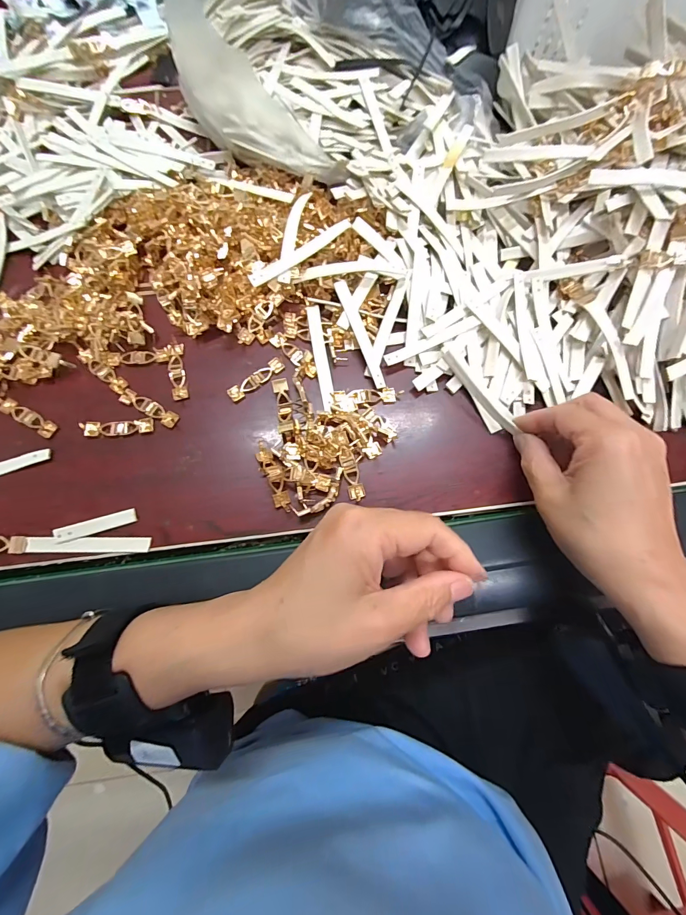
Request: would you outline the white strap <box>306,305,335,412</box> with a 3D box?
[{"bbox_3d":[-0.018,-0.082,0.310,0.011,0.008,0.091,-9,73,-4],"label":"white strap"}]

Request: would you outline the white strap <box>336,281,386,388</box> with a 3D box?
[{"bbox_3d":[0.015,-0.101,0.307,0.010,0.004,0.093,-20,85,-13],"label":"white strap"}]

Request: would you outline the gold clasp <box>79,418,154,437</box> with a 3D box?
[{"bbox_3d":[-0.174,-0.024,0.291,0.051,0.007,0.011,-5,73,-3],"label":"gold clasp"}]

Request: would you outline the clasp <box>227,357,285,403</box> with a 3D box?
[{"bbox_3d":[-0.071,-0.065,0.306,0.051,0.004,0.013,-37,77,-11],"label":"clasp"}]

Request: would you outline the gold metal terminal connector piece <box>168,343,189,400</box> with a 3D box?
[{"bbox_3d":[-0.135,-0.070,0.307,0.013,0.004,0.050,-11,73,-4],"label":"gold metal terminal connector piece"}]

